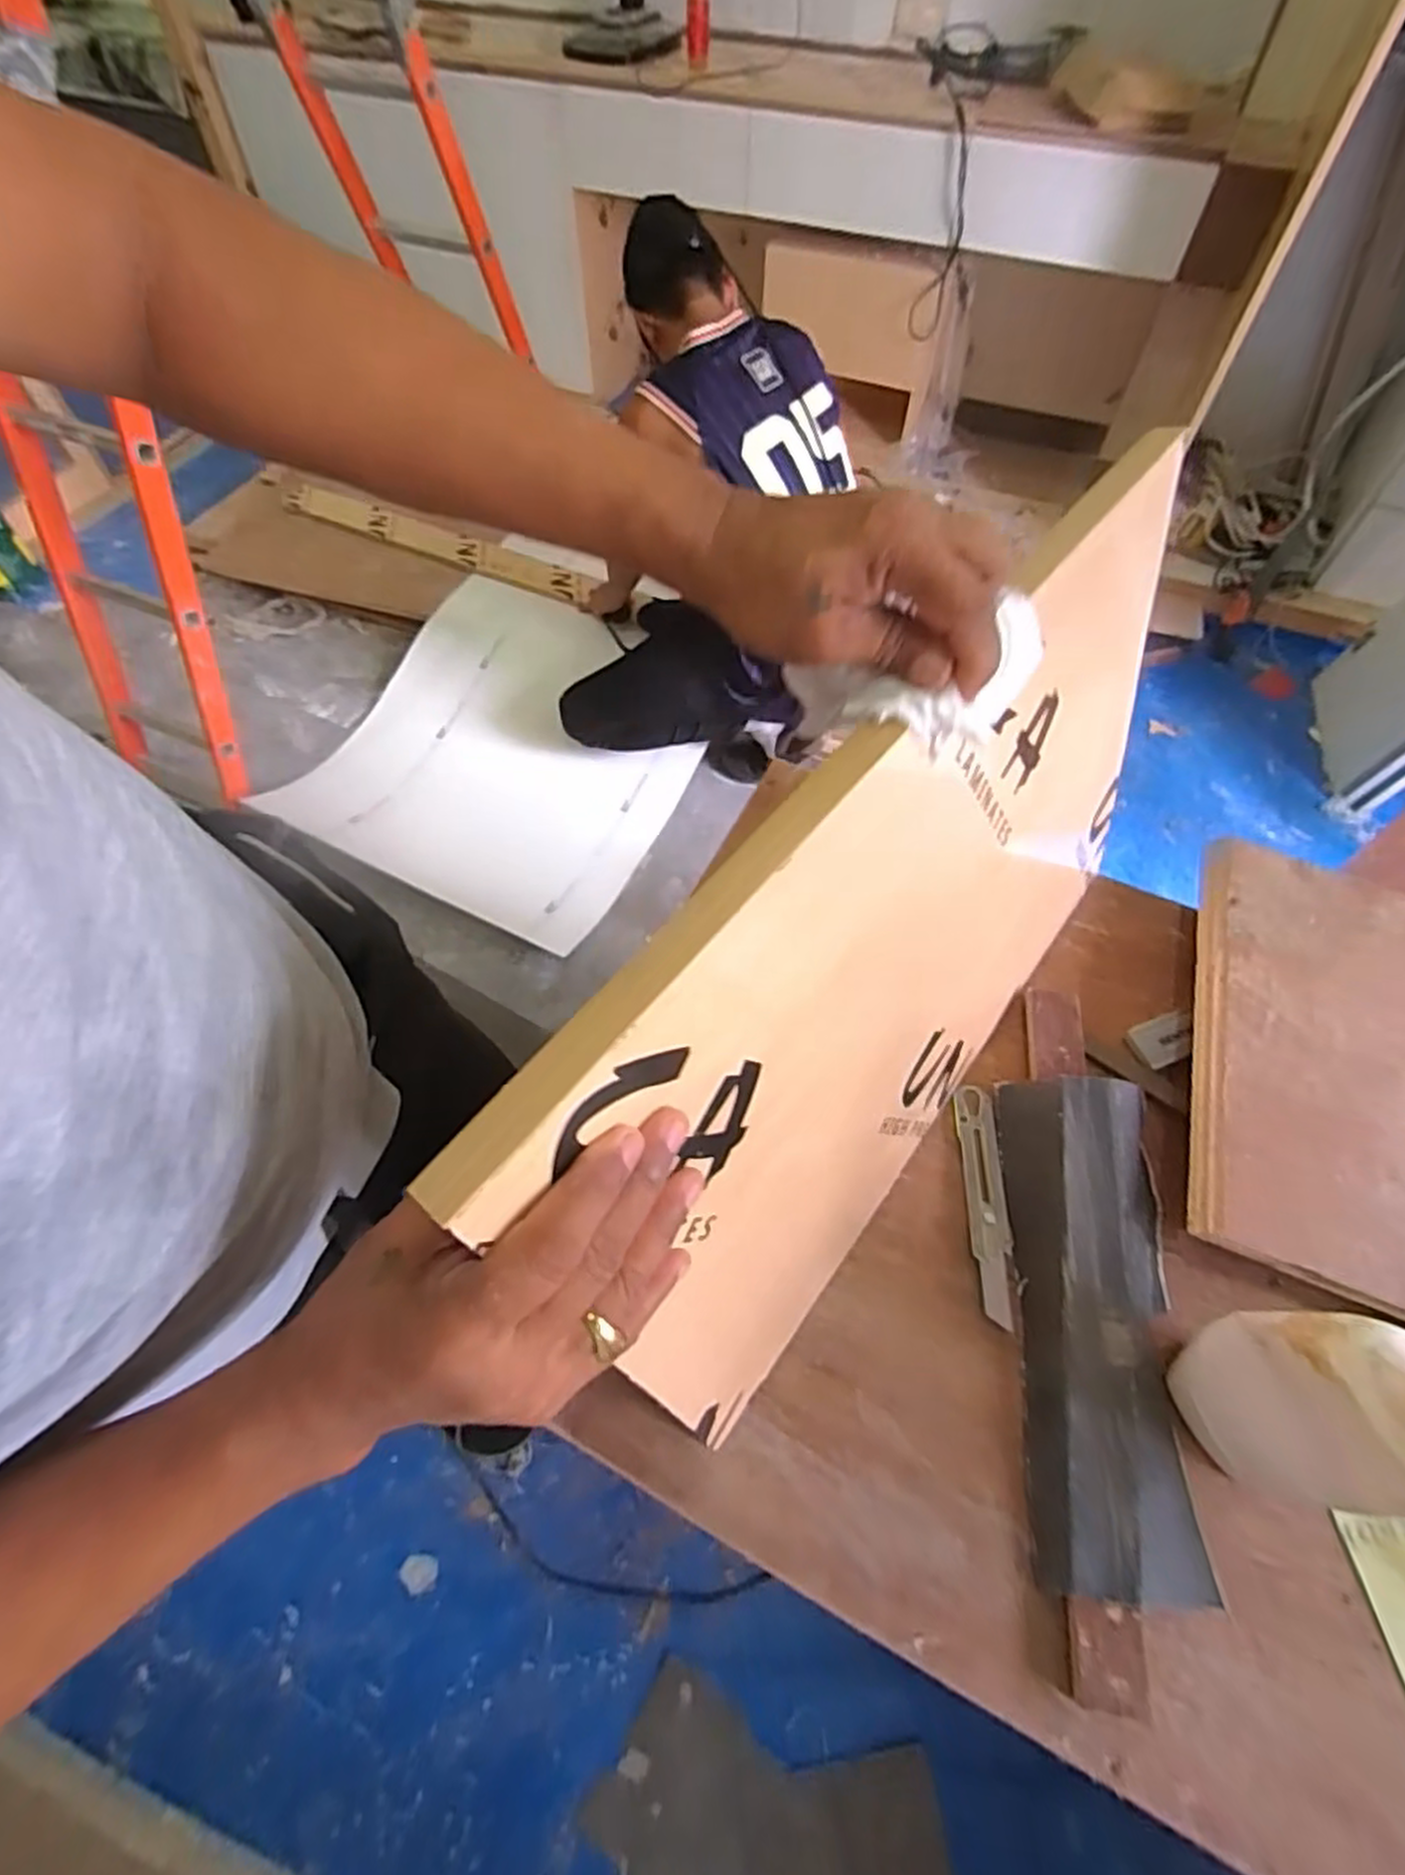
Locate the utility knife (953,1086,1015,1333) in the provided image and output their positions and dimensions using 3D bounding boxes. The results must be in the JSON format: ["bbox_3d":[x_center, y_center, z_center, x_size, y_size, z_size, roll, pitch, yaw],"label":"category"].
[{"bbox_3d":[0.209,0.189,0.560,0.029,0.009,0.167,4,61,1],"label":"utility knife"}]

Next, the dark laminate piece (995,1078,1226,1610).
[{"bbox_3d":[0.265,0.246,0.509,0.104,0.033,0.307,6,61,2],"label":"dark laminate piece"}]

